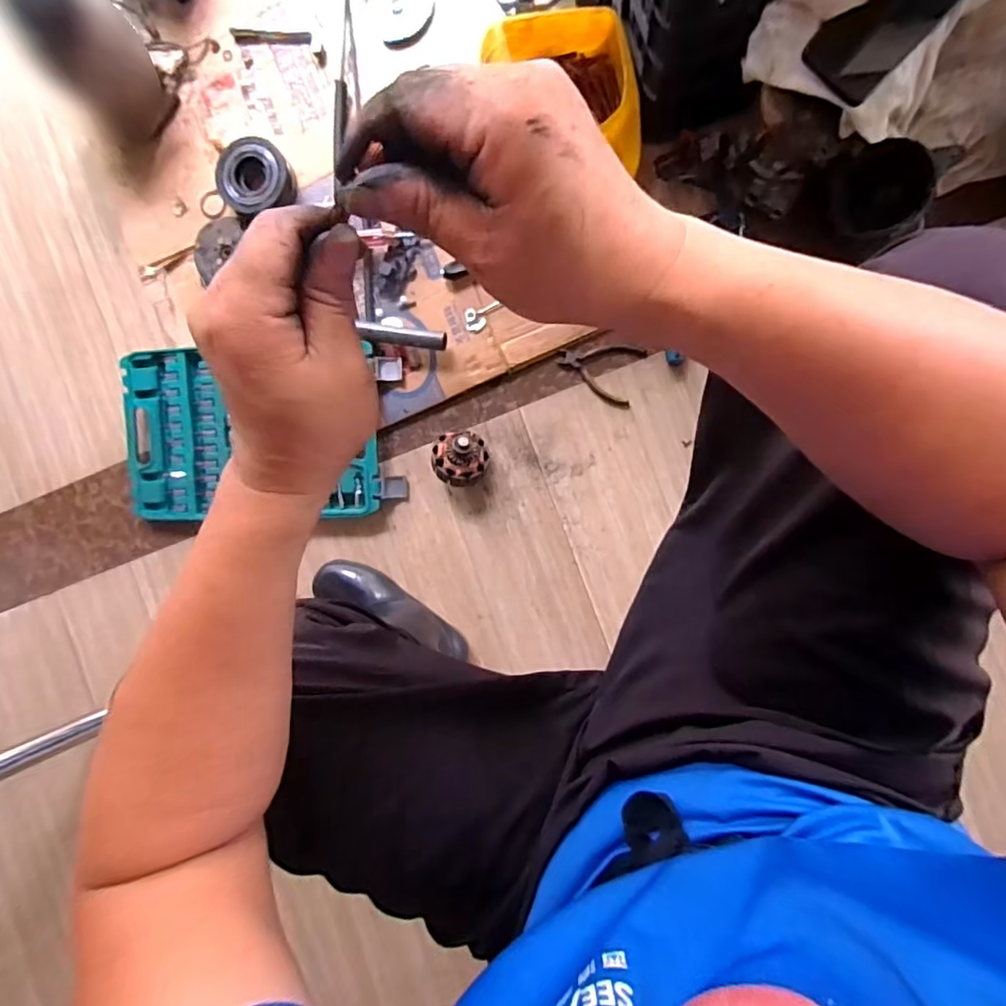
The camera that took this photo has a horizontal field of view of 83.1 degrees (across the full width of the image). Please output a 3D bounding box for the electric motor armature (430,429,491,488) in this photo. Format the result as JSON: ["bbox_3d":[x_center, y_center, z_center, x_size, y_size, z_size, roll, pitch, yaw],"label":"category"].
[{"bbox_3d":[-0.058,-0.060,0.779,0.069,0.070,0.073,0,93,7],"label":"electric motor armature"}]

